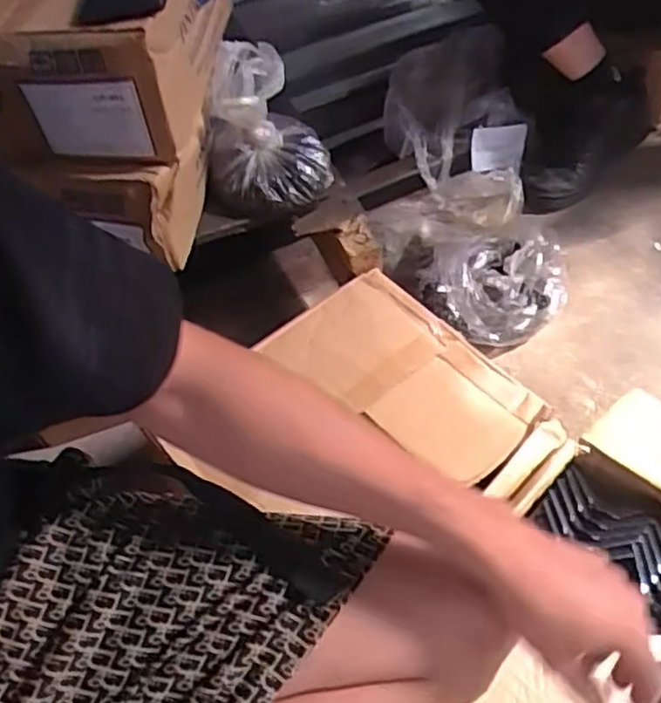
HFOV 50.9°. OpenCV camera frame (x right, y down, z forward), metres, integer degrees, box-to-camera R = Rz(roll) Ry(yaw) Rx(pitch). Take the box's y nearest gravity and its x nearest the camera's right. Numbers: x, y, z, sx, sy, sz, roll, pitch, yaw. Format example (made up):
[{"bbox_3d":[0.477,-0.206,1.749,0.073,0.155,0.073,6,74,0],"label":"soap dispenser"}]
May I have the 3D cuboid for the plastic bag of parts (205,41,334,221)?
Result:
[{"bbox_3d":[-0.078,-0.248,0.788,0.145,0.143,0.120,-6,53,-1],"label":"plastic bag of parts"}]

